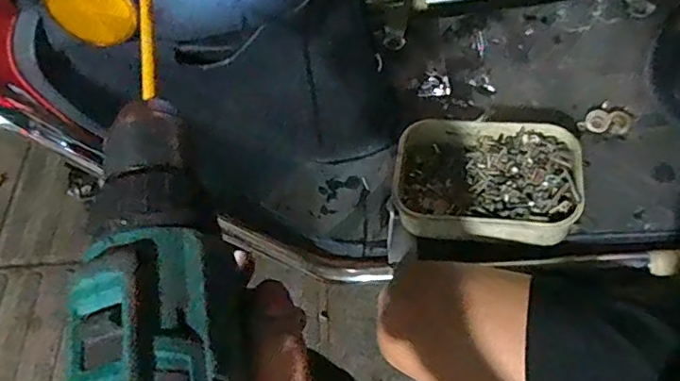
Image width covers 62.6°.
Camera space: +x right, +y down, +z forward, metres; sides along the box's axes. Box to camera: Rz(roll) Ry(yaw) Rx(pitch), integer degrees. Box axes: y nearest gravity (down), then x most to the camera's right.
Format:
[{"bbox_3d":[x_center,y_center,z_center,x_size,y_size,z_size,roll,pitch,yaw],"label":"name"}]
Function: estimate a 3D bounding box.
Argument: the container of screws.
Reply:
[{"bbox_3d":[0.148,-0.013,0.584,0.188,0.052,0.132,7,58,10],"label":"container of screws"}]

